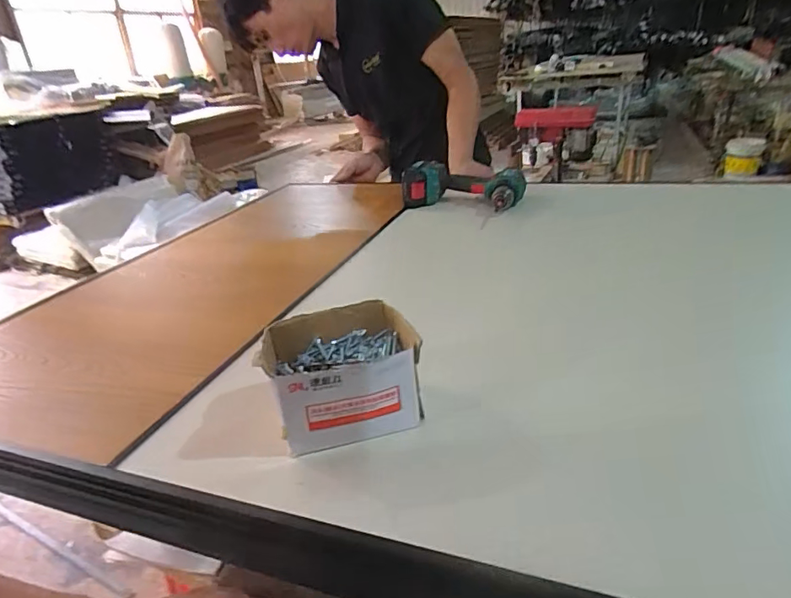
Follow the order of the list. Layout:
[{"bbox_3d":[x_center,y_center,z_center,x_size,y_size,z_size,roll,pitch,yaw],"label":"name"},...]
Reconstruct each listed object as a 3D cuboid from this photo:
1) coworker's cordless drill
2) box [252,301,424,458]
[{"bbox_3d":[0.130,-0.215,1.018,0.243,0.074,0.150,5,27,21],"label":"coworker's cordless drill"},{"bbox_3d":[-0.045,0.065,0.447,0.118,0.083,0.103,-12,26,-13],"label":"box"}]

